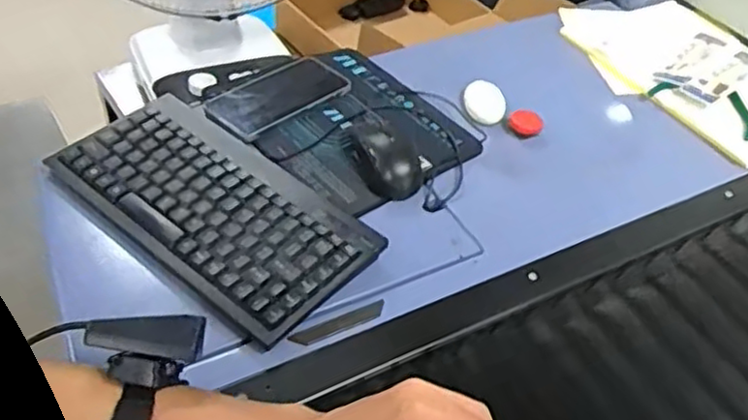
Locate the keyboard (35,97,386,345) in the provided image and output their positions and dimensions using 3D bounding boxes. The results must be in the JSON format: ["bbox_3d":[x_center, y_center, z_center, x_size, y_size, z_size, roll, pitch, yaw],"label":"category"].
[{"bbox_3d":[-0.144,-0.007,0.622,0.282,0.024,0.149,33,49,24],"label":"keyboard"}]

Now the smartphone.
[{"bbox_3d":[-0.100,-0.127,0.763,0.071,0.015,0.173,42,49,15],"label":"smartphone"}]

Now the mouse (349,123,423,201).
[{"bbox_3d":[0.014,-0.053,0.693,0.056,0.032,0.093,-11,47,-18],"label":"mouse"}]

